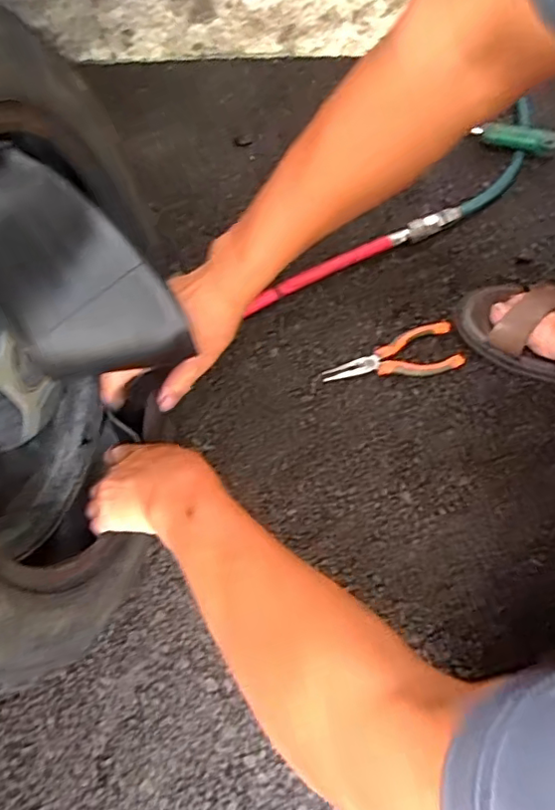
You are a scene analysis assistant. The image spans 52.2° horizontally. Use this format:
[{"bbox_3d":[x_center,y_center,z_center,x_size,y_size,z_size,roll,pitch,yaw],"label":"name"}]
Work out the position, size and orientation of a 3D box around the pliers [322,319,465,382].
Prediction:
[{"bbox_3d":[0.131,-0.057,0.660,0.155,0.017,0.059,-10,70,-2],"label":"pliers"}]

